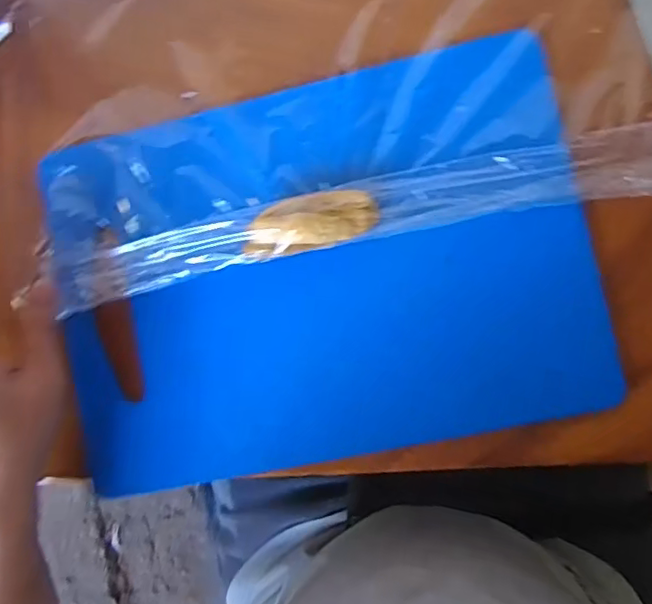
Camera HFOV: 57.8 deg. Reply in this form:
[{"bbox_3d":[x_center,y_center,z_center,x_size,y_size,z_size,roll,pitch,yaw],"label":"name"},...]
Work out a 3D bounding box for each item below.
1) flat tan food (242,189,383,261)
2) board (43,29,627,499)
[{"bbox_3d":[-0.010,-0.050,0.365,0.082,0.022,0.035,-13,86,7],"label":"flat tan food"},{"bbox_3d":[-0.009,-0.017,0.368,0.330,0.018,0.233,-12,86,7],"label":"board"}]

